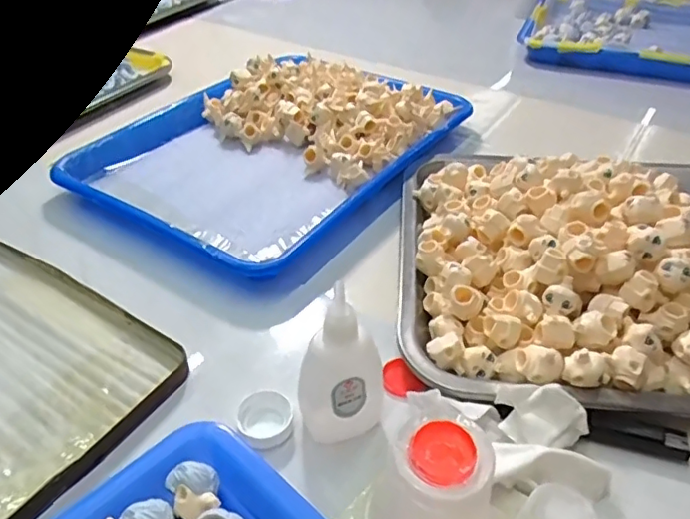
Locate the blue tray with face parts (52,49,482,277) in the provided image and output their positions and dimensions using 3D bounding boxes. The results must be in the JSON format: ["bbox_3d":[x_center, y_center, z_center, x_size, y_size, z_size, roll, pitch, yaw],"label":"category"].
[{"bbox_3d":[-0.061,-0.111,0.521,0.244,0.041,0.314,25,46,26],"label":"blue tray with face parts"}]

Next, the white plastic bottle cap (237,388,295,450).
[{"bbox_3d":[-0.043,0.087,0.308,0.029,0.010,0.032,-8,41,-10],"label":"white plastic bottle cap"}]

